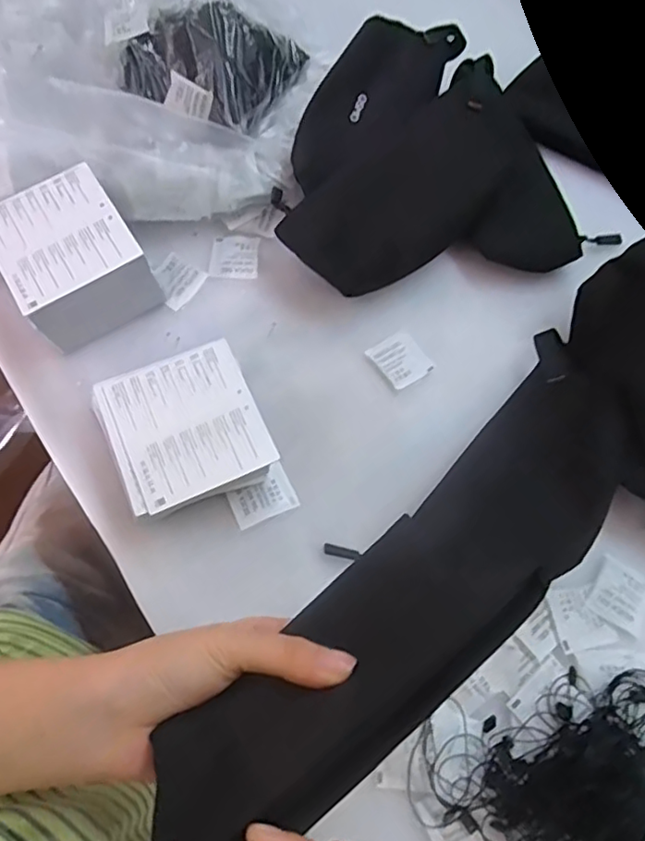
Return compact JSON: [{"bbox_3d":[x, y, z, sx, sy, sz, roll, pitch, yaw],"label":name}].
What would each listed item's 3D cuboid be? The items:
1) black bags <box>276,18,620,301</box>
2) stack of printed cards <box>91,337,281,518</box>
[{"bbox_3d":[0.087,-0.222,0.487,0.253,0.062,0.219,-8,69,-4],"label":"black bags"},{"bbox_3d":[-0.094,0.006,0.407,0.098,0.027,0.098,-23,70,-10],"label":"stack of printed cards"}]

